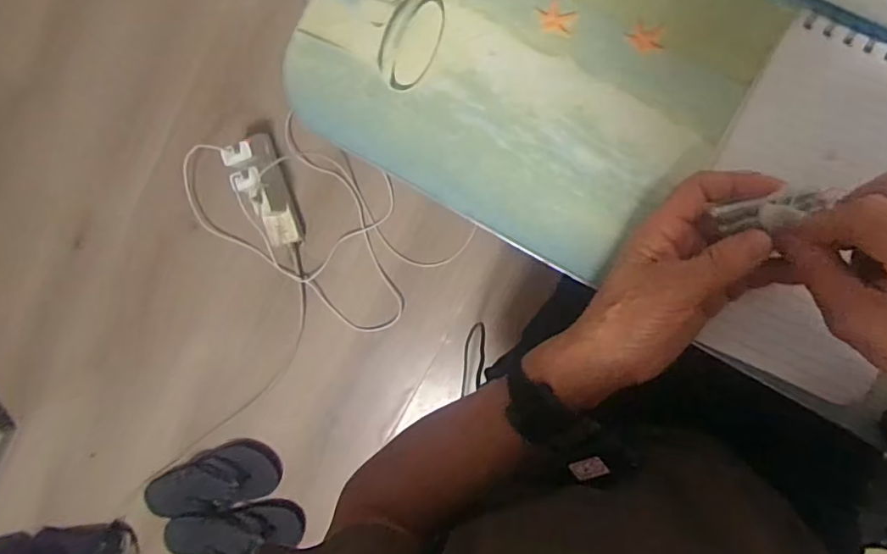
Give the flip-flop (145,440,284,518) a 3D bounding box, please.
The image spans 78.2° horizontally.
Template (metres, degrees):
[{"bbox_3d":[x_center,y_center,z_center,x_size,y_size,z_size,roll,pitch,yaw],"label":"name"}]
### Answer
[{"bbox_3d":[-0.418,0.368,0.985,0.257,0.029,0.108,-20,93,9],"label":"flip-flop"}]

